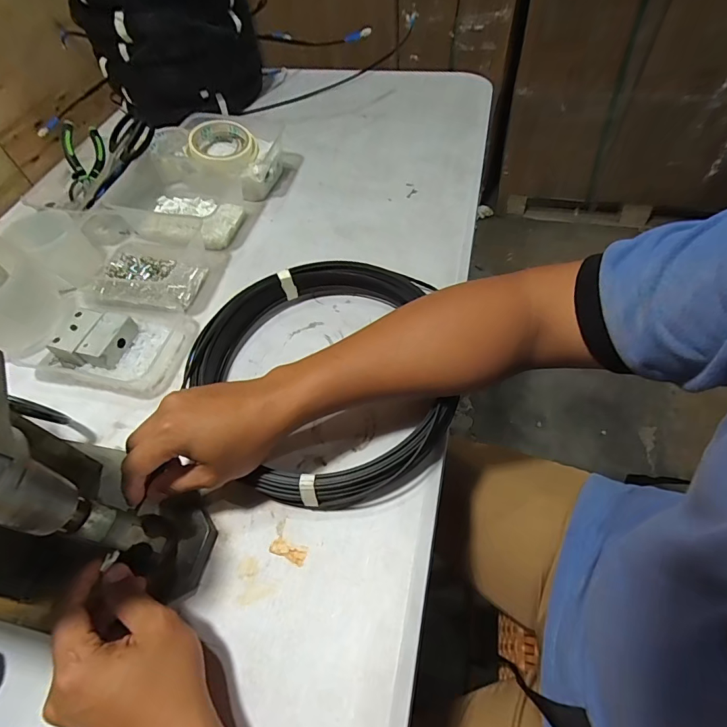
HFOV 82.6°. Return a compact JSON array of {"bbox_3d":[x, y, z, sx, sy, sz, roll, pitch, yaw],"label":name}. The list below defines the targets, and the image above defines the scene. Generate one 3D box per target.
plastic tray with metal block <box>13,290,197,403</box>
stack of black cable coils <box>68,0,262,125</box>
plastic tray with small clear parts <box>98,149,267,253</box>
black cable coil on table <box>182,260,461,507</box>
[{"bbox_3d":[-0.304,-0.029,0.496,0.180,0.034,0.120,8,57,11],"label":"plastic tray with metal block"},{"bbox_3d":[-0.339,-0.603,0.719,0.266,0.256,0.301,-18,56,-7],"label":"stack of black cable coils"},{"bbox_3d":[-0.265,-0.243,0.614,0.183,0.068,0.157,8,57,10],"label":"plastic tray with small clear parts"},{"bbox_3d":[-0.048,0.011,0.439,0.256,0.056,0.273,-2,56,2],"label":"black cable coil on table"}]

